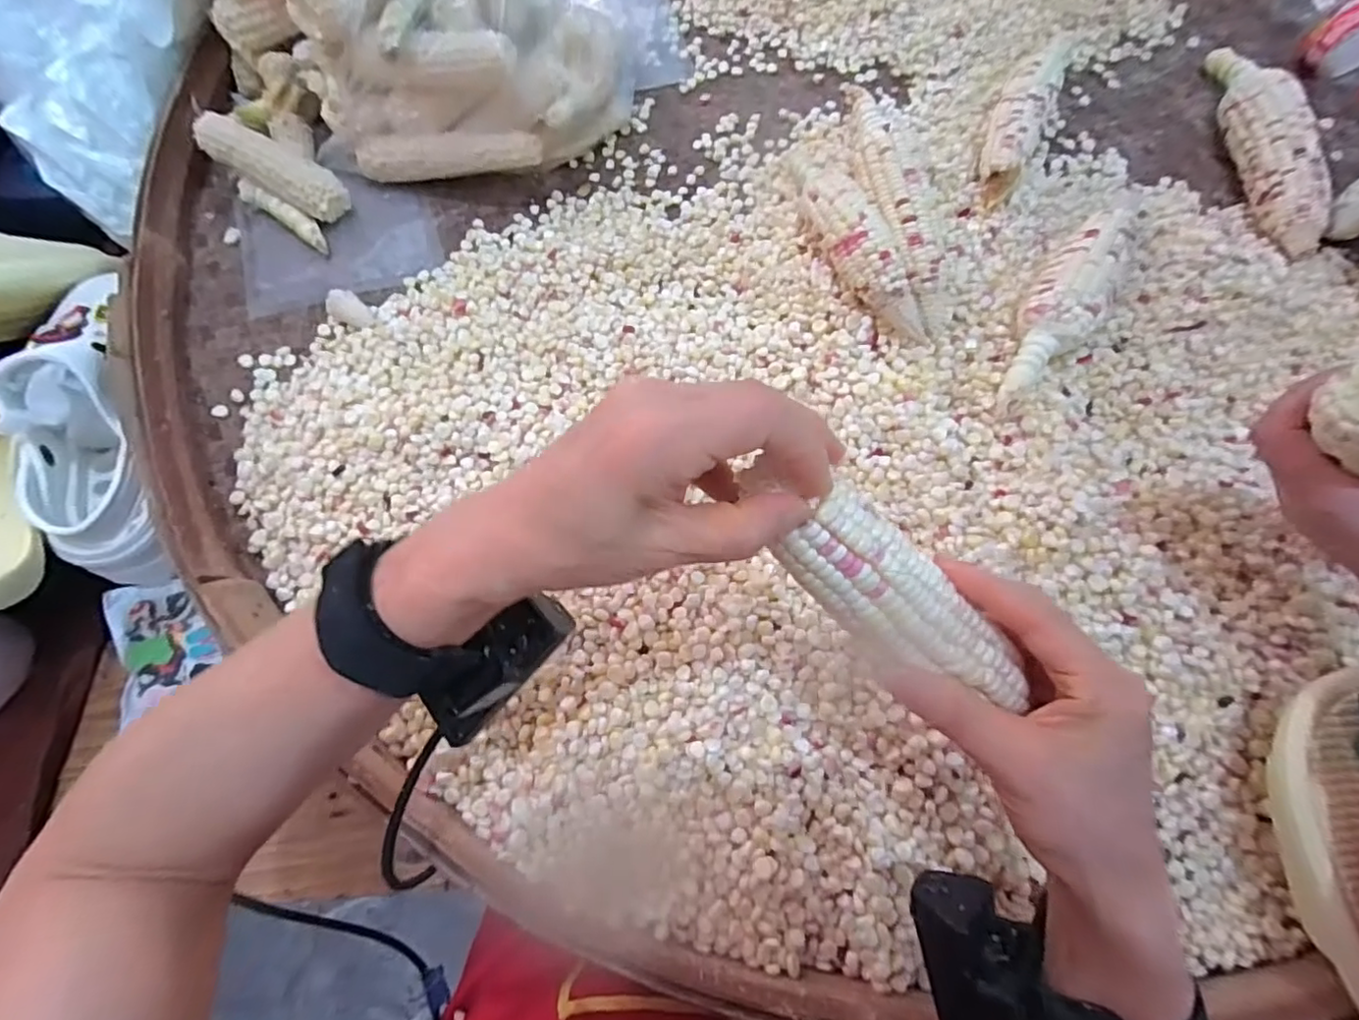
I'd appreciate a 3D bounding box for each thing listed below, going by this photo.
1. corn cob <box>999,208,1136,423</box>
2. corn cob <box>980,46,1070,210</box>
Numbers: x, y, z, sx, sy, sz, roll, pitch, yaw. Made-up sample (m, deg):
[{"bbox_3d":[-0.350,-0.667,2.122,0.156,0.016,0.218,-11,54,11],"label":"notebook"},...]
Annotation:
[{"bbox_3d":[0.282,-0.154,0.432,0.052,0.044,0.205,32,74,14],"label":"corn cob"},{"bbox_3d":[0.283,-0.321,0.499,0.045,0.042,0.168,24,72,11],"label":"corn cob"}]

